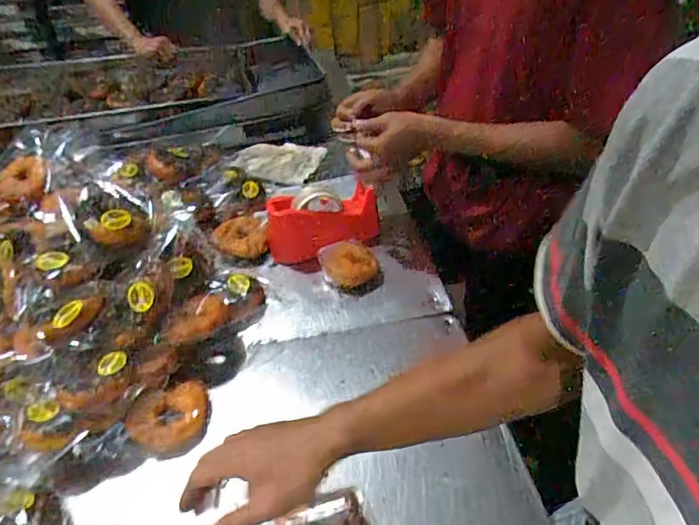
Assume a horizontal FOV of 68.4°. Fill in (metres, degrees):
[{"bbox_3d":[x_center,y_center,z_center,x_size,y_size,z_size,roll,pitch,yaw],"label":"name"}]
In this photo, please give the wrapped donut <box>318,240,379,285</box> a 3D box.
[{"bbox_3d":[-0.001,0.005,0.893,0.099,0.049,0.086,-9,42,-6],"label":"wrapped donut"}]

